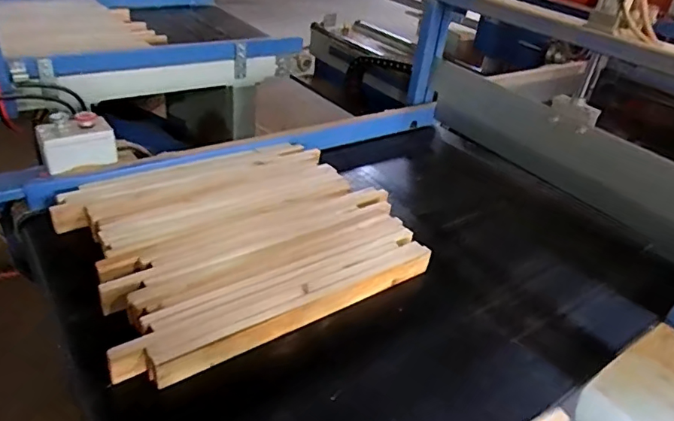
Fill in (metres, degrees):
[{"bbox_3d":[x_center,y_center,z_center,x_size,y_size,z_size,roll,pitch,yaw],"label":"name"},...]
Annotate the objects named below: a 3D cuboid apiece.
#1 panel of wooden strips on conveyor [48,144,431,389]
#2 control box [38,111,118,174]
[{"bbox_3d":[-0.181,0.040,0.941,0.545,0.068,0.481,-17,40,-32],"label":"panel of wooden strips on conveyor"},{"bbox_3d":[-0.515,-0.143,0.994,0.132,0.089,0.086,-14,38,-28],"label":"control box"}]

